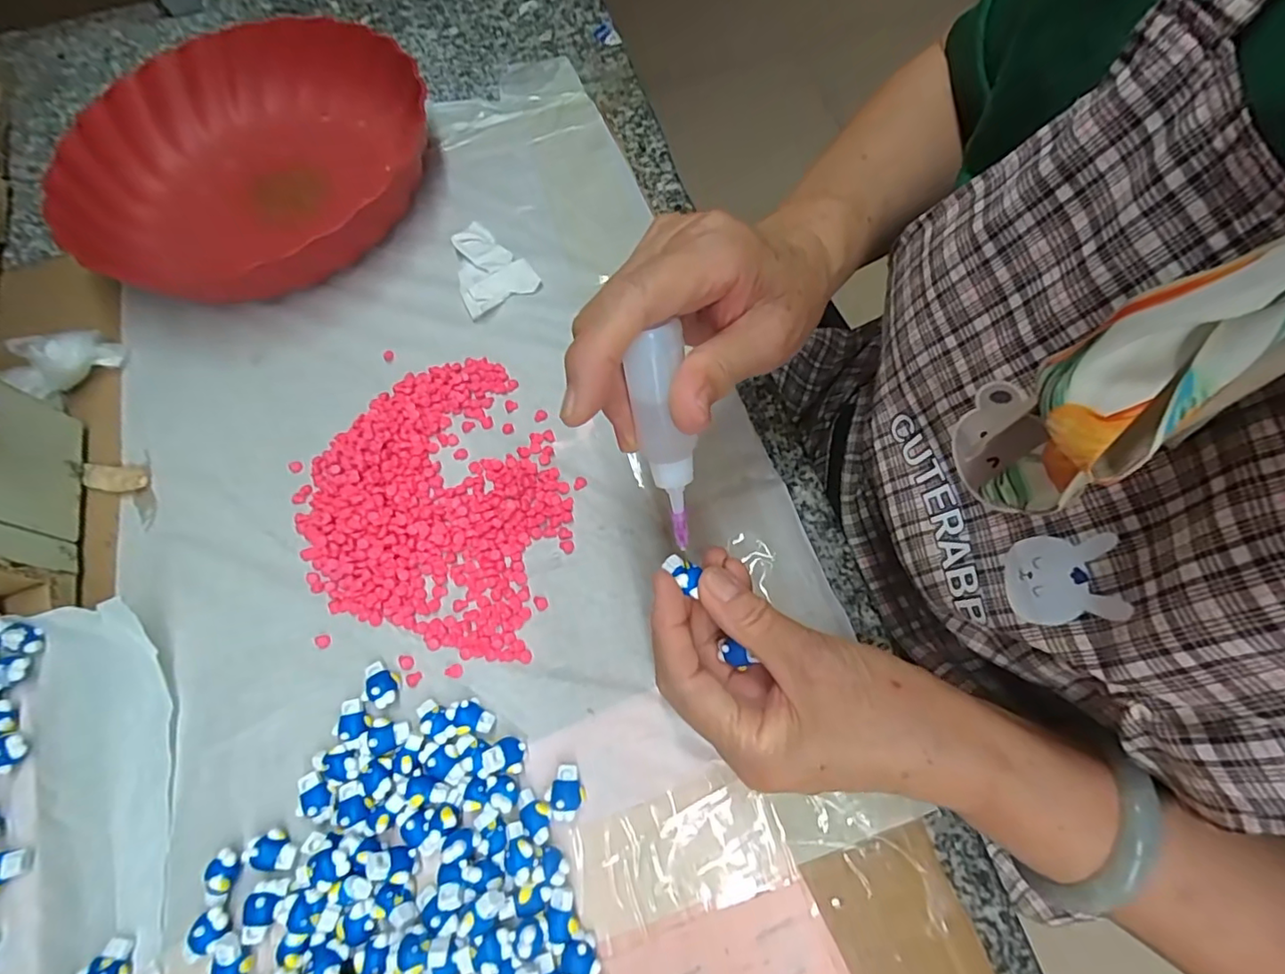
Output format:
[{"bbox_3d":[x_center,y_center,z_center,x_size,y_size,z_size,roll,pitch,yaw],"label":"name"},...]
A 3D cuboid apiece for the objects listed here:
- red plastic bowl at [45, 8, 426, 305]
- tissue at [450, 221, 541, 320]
[{"bbox_3d":[-0.265,-0.225,0.391,0.232,0.048,0.224,-1,68,3],"label":"red plastic bowl"},{"bbox_3d":[-0.102,-0.145,0.367,0.047,0.008,0.069,-30,69,-8],"label":"tissue"}]

